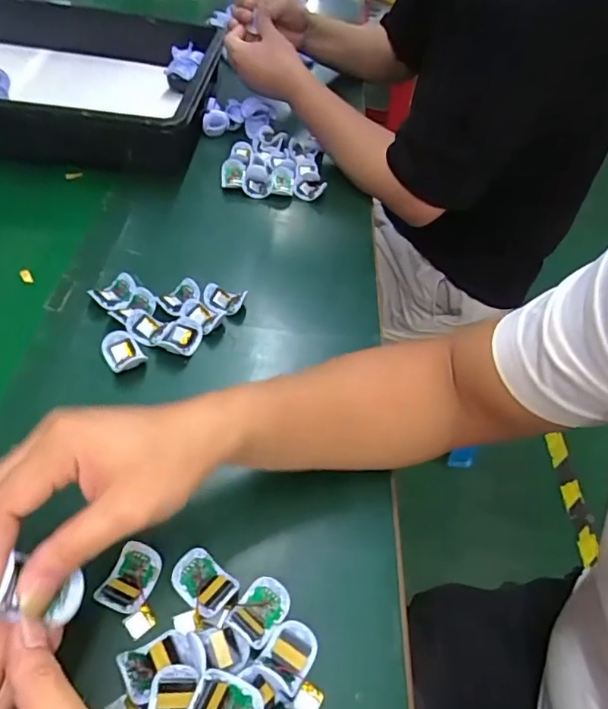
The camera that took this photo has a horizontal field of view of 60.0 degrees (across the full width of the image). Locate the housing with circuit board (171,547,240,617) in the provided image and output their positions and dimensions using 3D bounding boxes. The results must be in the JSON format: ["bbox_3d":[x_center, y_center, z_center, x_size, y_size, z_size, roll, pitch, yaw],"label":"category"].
[{"bbox_3d":[-0.066,0.153,0.353,0.044,0.011,0.030,35,54,22],"label":"housing with circuit board"}]

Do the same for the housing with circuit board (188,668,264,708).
[{"bbox_3d":[-0.043,0.202,0.301,0.038,0.023,0.032,19,49,10],"label":"housing with circuit board"}]

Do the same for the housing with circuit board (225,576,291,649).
[{"bbox_3d":[-0.029,0.166,0.345,0.030,0.013,0.041,30,52,18],"label":"housing with circuit board"}]

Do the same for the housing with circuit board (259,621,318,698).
[{"bbox_3d":[-0.009,0.191,0.335,0.031,0.011,0.036,26,51,16],"label":"housing with circuit board"}]

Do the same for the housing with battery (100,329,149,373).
[{"bbox_3d":[-0.165,-0.003,0.481,0.032,0.013,0.040,-31,58,-29],"label":"housing with battery"}]

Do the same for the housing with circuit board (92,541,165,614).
[{"bbox_3d":[-0.115,0.149,0.350,0.029,0.013,0.043,18,49,9],"label":"housing with circuit board"}]

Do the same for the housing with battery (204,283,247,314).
[{"bbox_3d":[-0.082,-0.058,0.539,0.038,0.014,0.032,18,49,9],"label":"housing with battery"}]

